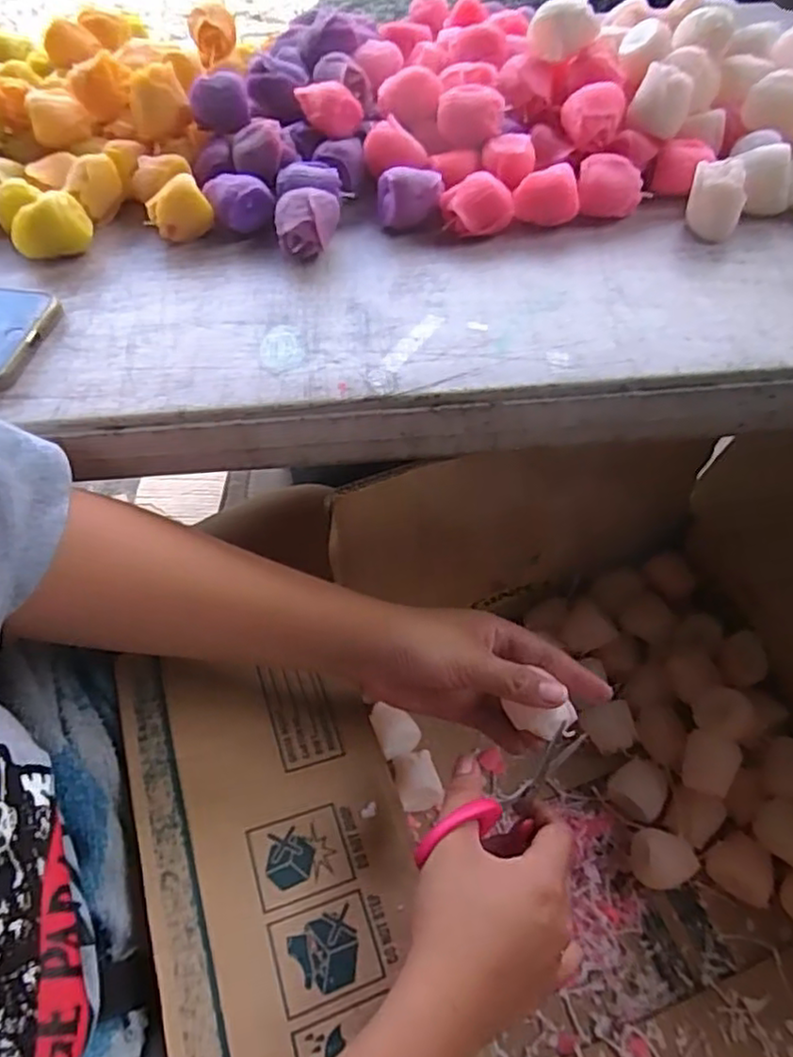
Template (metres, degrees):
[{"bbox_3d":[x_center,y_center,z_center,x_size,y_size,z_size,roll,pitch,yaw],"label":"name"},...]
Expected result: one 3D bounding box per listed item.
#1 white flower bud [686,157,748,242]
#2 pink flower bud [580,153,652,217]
[{"bbox_3d":[0.204,-0.211,0.425,0.033,0.037,0.031,24,59,18],"label":"white flower bud"},{"bbox_3d":[0.142,-0.223,0.435,0.044,0.026,0.031,11,55,10],"label":"pink flower bud"}]

